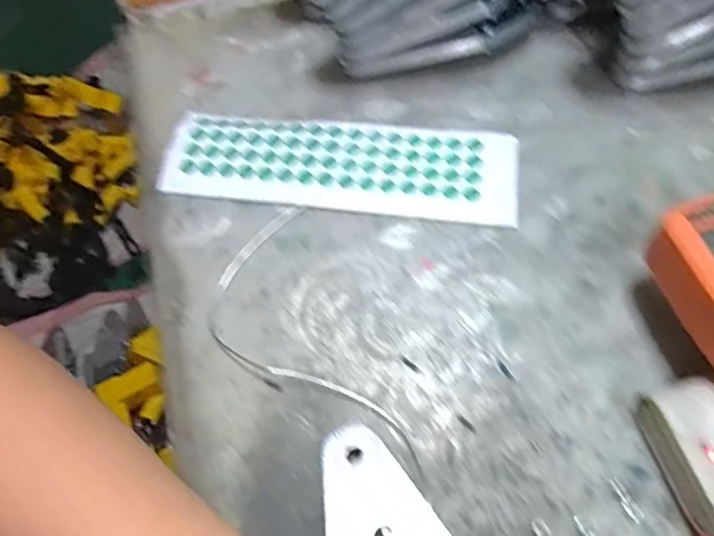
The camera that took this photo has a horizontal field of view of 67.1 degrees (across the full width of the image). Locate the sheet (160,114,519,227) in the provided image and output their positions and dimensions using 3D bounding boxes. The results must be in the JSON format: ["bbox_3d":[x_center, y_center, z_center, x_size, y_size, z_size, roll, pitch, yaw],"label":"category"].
[{"bbox_3d":[-0.011,-0.068,0.347,0.223,0.004,0.070,6,64,5],"label":"sheet"}]

